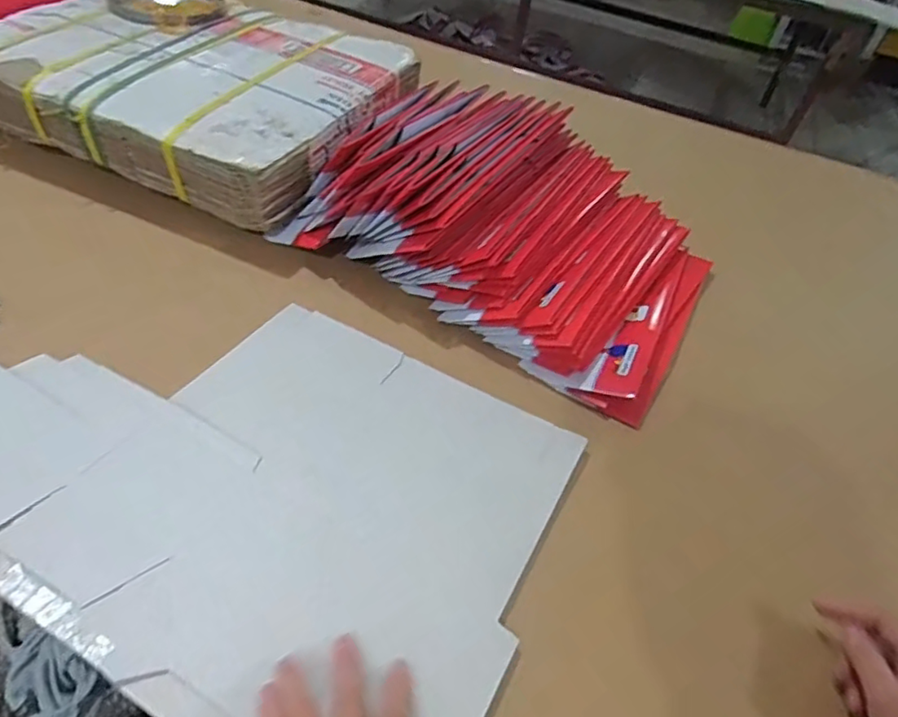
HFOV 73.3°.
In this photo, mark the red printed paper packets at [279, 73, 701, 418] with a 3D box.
[{"bbox_3d":[0.085,-0.186,0.748,0.486,0.136,0.363,28,47,17],"label":"red printed paper packets"}]

